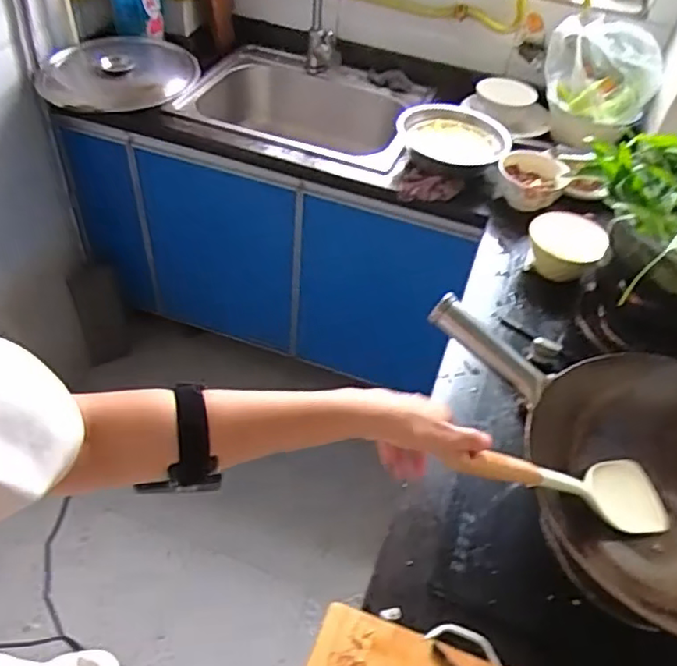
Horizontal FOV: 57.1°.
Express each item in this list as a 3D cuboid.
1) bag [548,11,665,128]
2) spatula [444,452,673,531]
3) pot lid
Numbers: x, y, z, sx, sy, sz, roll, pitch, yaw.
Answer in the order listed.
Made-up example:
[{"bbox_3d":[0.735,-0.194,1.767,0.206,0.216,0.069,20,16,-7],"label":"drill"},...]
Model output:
[{"bbox_3d":[0.549,-0.548,1.305,0.228,0.203,0.147,22,49,12],"label":"bag"},{"bbox_3d":[0.254,0.160,0.673,0.361,0.040,0.088,21,36,-39],"label":"spatula"},{"bbox_3d":[-0.486,-0.575,1.378,0.304,0.053,0.316,3,48,-4],"label":"pot lid"}]

